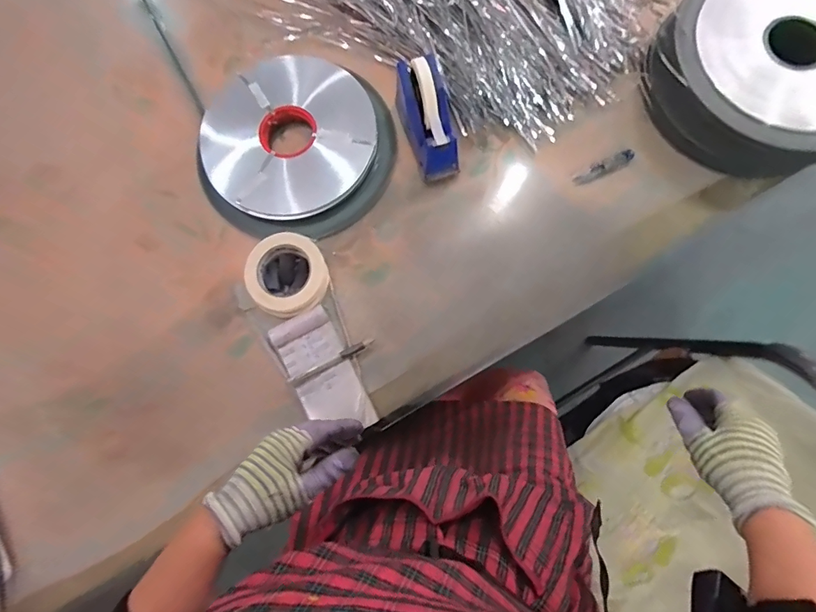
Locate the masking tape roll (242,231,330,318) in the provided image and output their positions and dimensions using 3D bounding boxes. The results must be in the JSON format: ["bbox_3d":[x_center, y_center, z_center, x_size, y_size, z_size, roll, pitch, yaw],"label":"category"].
[{"bbox_3d":[-0.180,-0.046,0.635,0.122,0.030,0.118,0,80,1],"label":"masking tape roll"}]

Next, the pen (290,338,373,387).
[{"bbox_3d":[-0.109,0.081,0.611,0.129,0.012,0.015,-28,80,-4],"label":"pen"}]

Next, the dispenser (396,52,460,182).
[{"bbox_3d":[0.028,-0.285,0.639,0.070,0.115,0.161,-17,80,-2],"label":"dispenser"}]

